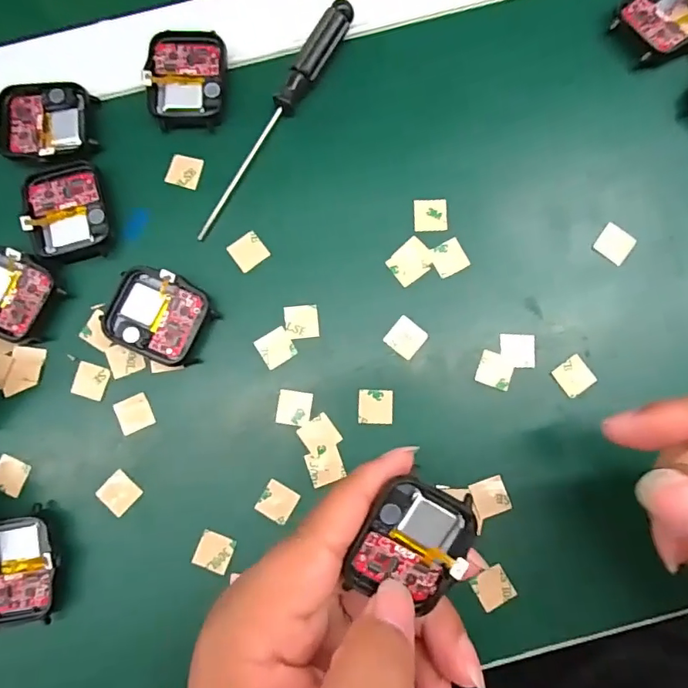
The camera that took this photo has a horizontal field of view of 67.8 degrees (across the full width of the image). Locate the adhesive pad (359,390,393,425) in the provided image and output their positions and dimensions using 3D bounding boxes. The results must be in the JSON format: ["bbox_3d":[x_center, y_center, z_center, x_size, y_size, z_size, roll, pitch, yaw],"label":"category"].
[{"bbox_3d":[0.015,0.028,0.231,0.015,0.004,0.015,1,84,1],"label":"adhesive pad"}]

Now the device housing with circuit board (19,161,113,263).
[{"bbox_3d":[-0.128,-0.062,0.238,0.036,0.006,0.046,-9,84,0],"label":"device housing with circuit board"}]

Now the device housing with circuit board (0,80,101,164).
[{"bbox_3d":[-0.141,-0.105,0.244,0.044,0.007,0.040,-1,84,0],"label":"device housing with circuit board"}]

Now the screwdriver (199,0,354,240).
[{"bbox_3d":[-0.033,-0.108,0.244,0.011,0.010,0.131,32,86,3],"label":"screwdriver"}]

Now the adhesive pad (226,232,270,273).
[{"bbox_3d":[-0.045,-0.044,0.242,0.016,0.004,0.016,-37,85,-3],"label":"adhesive pad"}]

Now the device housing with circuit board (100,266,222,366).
[{"bbox_3d":[-0.084,-0.013,0.233,0.045,0.011,0.037,25,85,3],"label":"device housing with circuit board"}]

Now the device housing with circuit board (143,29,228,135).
[{"bbox_3d":[-0.076,-0.128,0.248,0.037,0.009,0.045,1,84,1],"label":"device housing with circuit board"}]

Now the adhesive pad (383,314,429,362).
[{"bbox_3d":[0.029,-0.003,0.234,0.016,0.004,0.016,38,86,4],"label":"adhesive pad"}]

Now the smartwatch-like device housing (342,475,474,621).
[{"bbox_3d":[0.025,0.069,0.178,0.040,0.012,0.040,19,85,2],"label":"smartwatch-like device housing"}]

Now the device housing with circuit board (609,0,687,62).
[{"bbox_3d":[0.155,-0.159,0.245,0.042,0.010,0.038,-35,85,-3],"label":"device housing with circuit board"}]

